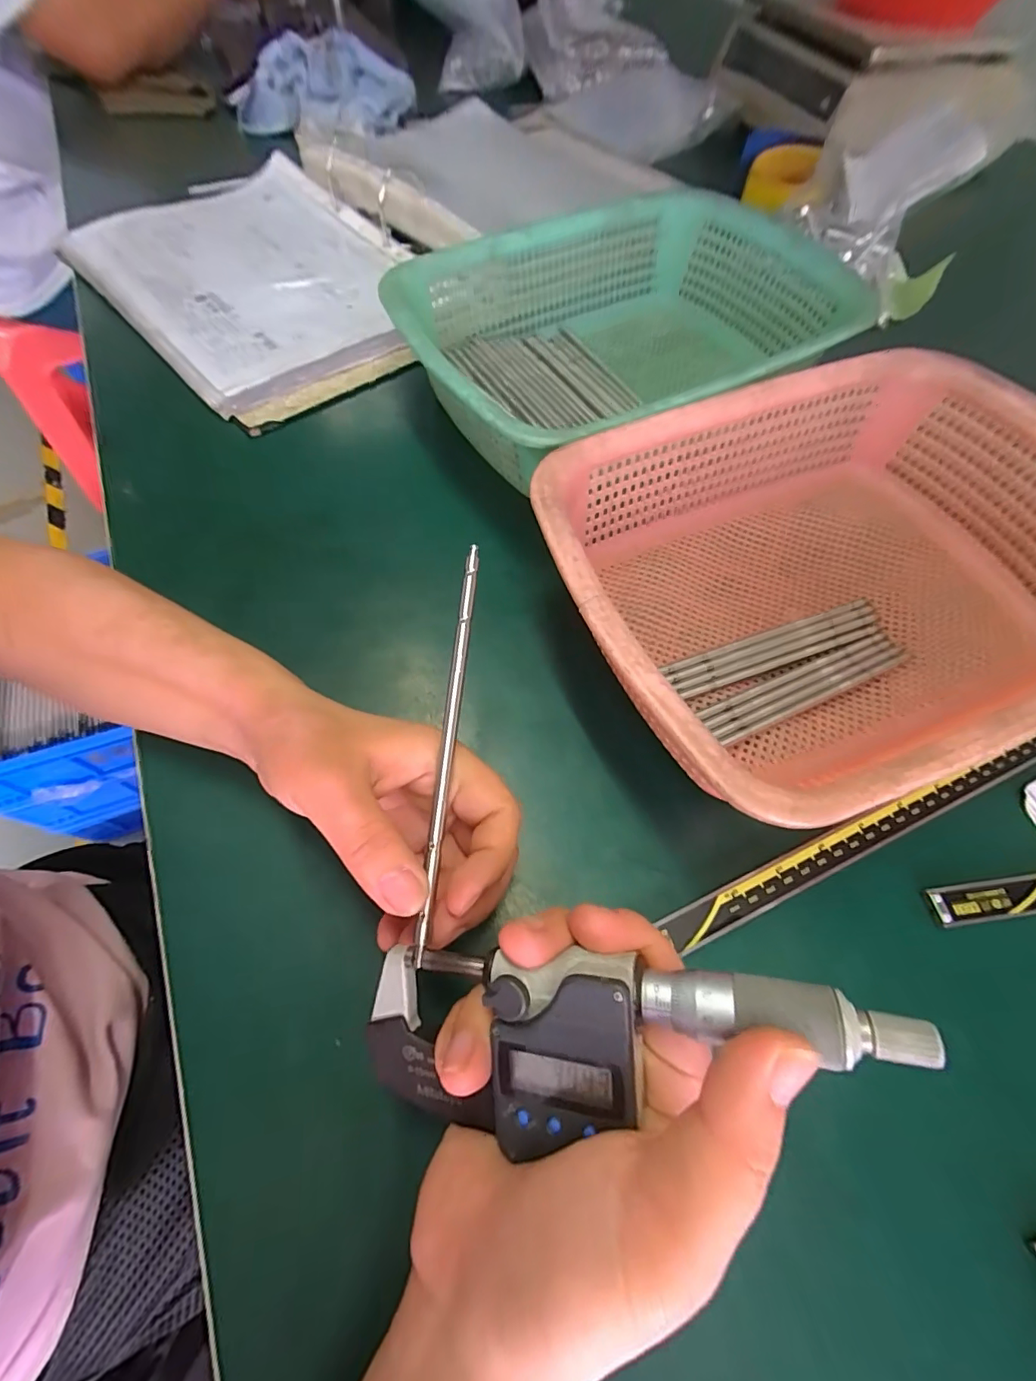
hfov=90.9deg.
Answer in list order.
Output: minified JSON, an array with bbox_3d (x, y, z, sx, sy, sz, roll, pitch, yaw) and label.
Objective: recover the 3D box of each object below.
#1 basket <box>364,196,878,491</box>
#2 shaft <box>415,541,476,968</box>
[{"bbox_3d":[0.074,-0.243,0.366,0.288,0.076,0.218,-19,65,-12],"label":"basket"},{"bbox_3d":[-0.026,0.015,0.198,0.005,0.007,0.161,4,70,2],"label":"shaft"}]

